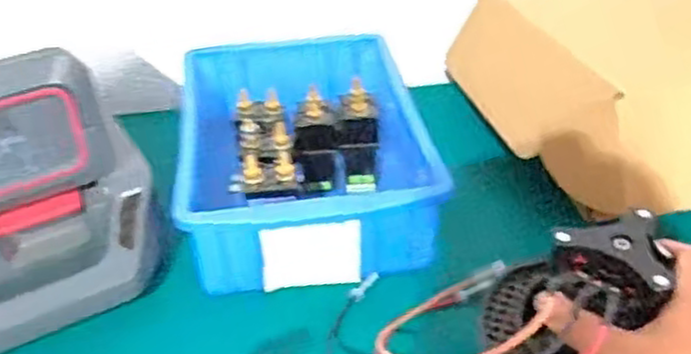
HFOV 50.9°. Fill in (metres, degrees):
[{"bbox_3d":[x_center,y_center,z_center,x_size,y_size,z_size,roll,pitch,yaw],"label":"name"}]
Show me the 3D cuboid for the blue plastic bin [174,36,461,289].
[{"bbox_3d":[-0.034,-0.028,0.562,0.173,0.076,0.233,-6,35,-6],"label":"blue plastic bin"}]

